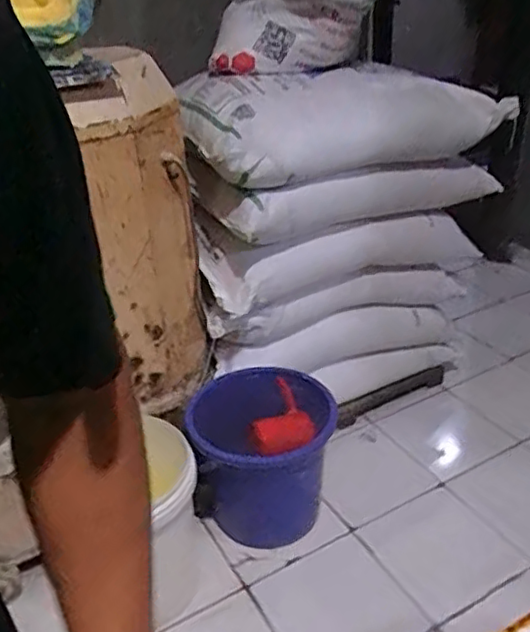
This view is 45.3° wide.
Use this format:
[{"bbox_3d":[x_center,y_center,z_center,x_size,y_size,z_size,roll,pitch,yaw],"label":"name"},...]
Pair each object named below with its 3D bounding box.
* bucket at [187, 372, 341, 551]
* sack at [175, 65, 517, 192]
[{"bbox_3d":[-0.004,0.347,1.555,0.339,0.324,0.264,4,32,10],"label":"bucket"},{"bbox_3d":[0.211,-0.497,1.612,0.831,0.218,0.396,-15,32,-20],"label":"sack"}]

